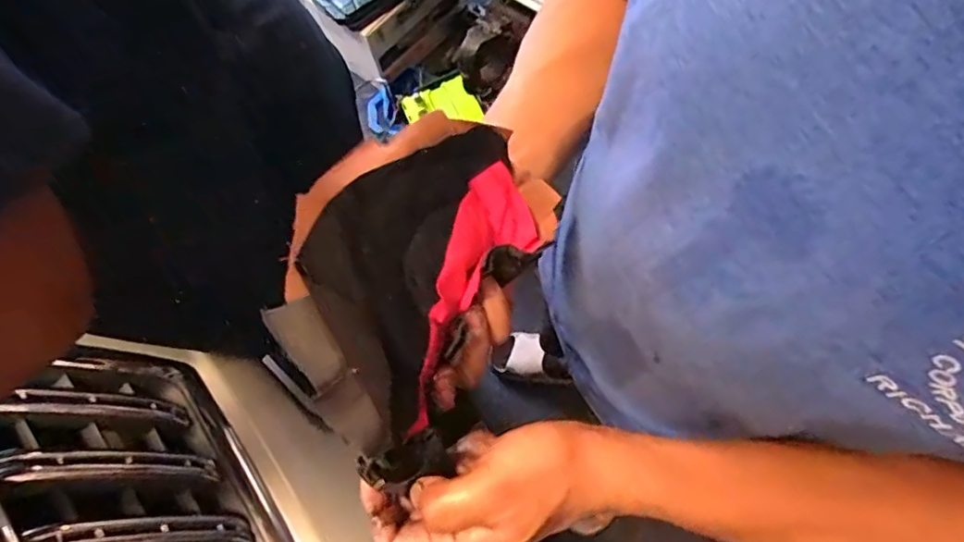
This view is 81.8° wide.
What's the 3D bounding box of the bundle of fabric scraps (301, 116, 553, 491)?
[{"bbox_3d":[-0.030,0.005,0.277,0.086,0.073,0.174,22,71,11],"label":"bundle of fabric scraps"}]

